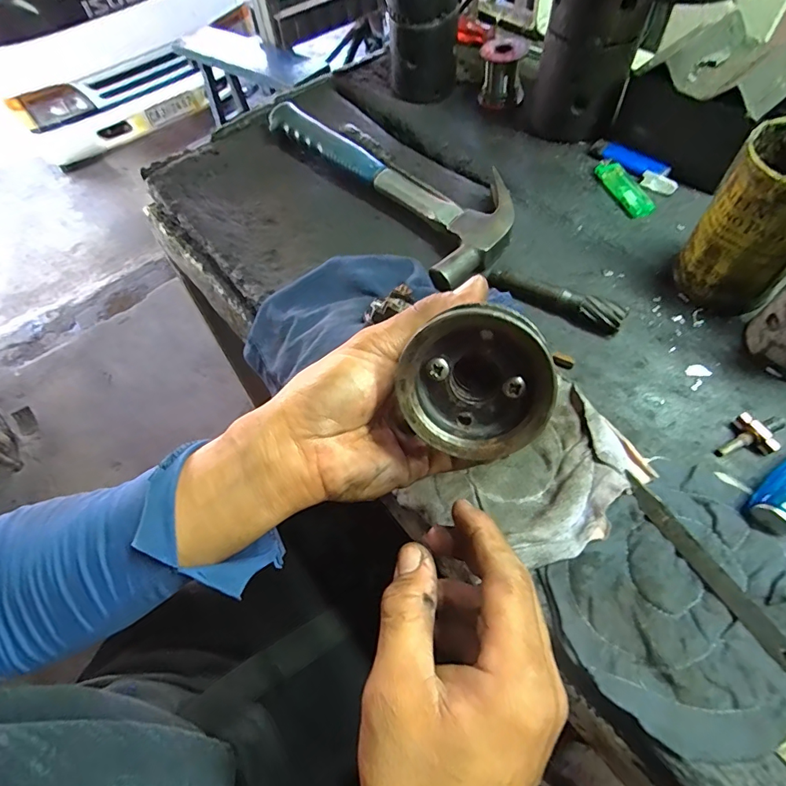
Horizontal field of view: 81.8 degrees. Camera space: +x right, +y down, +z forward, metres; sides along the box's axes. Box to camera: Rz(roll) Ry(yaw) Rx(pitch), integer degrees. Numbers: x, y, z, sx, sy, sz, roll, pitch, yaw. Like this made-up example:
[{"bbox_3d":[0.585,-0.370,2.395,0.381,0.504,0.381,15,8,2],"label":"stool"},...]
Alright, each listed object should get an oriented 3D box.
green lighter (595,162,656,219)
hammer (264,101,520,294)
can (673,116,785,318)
[{"bbox_3d":[0.225,-0.198,0.440,0.026,0.012,0.072,-15,58,-6],"label":"green lighter"},{"bbox_3d":[-0.006,-0.236,0.485,0.115,0.041,0.334,-33,61,-16],"label":"hammer"},{"bbox_3d":[0.268,-0.122,0.335,0.076,0.117,0.077,-2,58,3],"label":"can"}]

